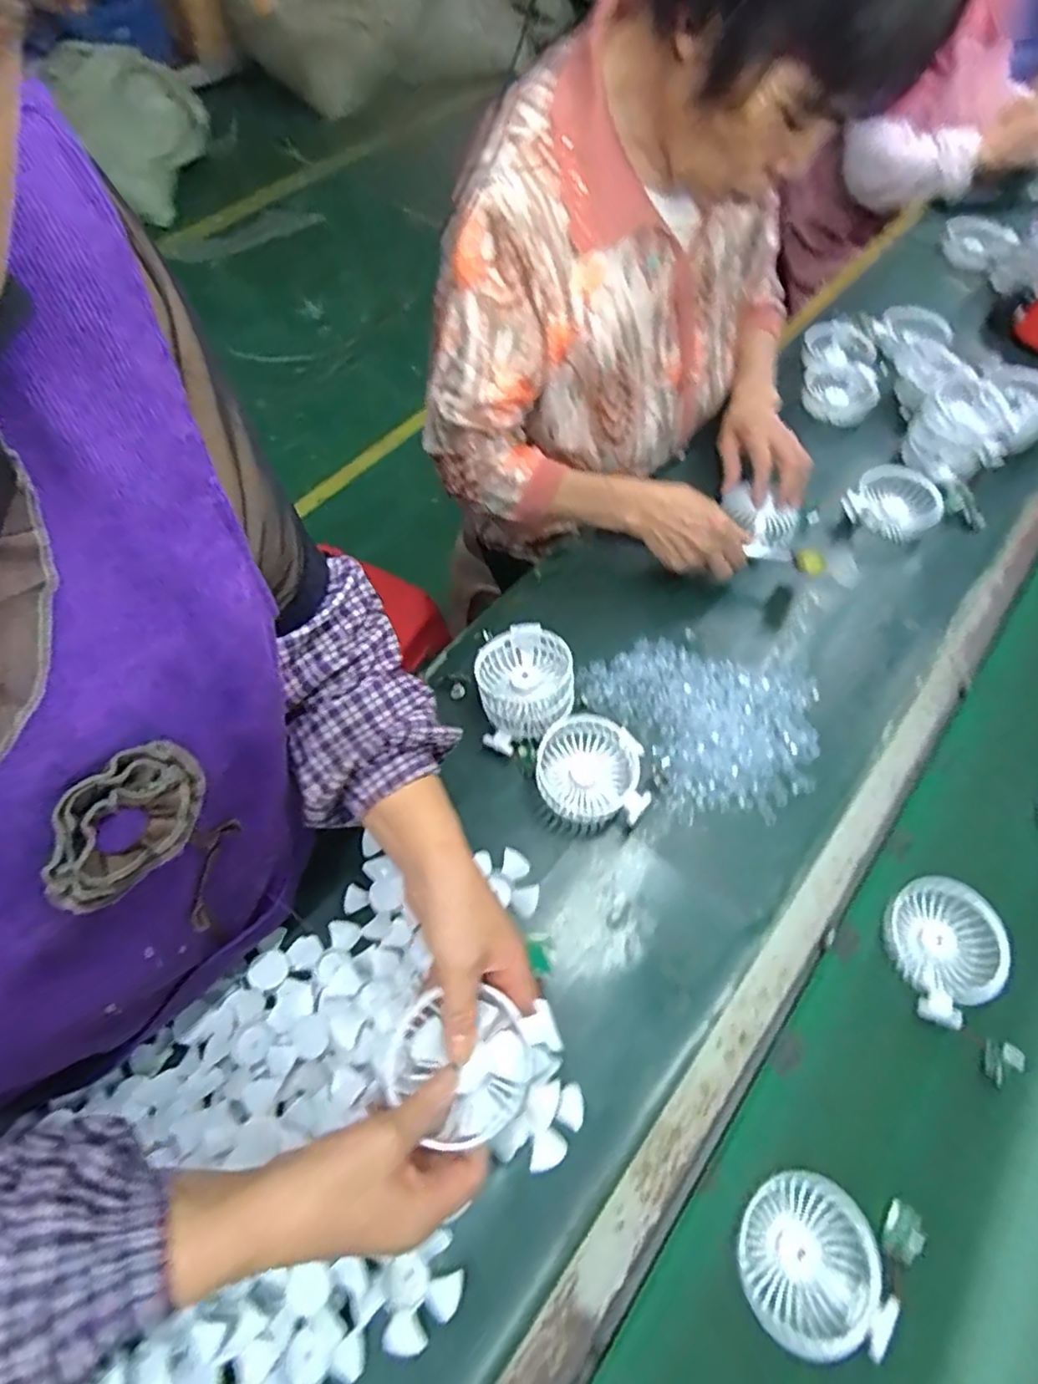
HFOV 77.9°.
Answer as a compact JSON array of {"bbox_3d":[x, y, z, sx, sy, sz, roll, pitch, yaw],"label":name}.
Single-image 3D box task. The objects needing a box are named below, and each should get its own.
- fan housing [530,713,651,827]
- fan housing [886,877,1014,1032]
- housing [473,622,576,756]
[{"bbox_3d":[0.064,0.074,0.588,0.096,0.047,0.088,0,62,0],"label":"fan housing"},{"bbox_3d":[0.352,0.210,0.535,0.093,0.029,0.097,-23,64,-12],"label":"fan housing"},{"bbox_3d":[0.005,-0.004,0.622,0.089,0.061,0.108,-9,62,-5],"label":"housing"}]

